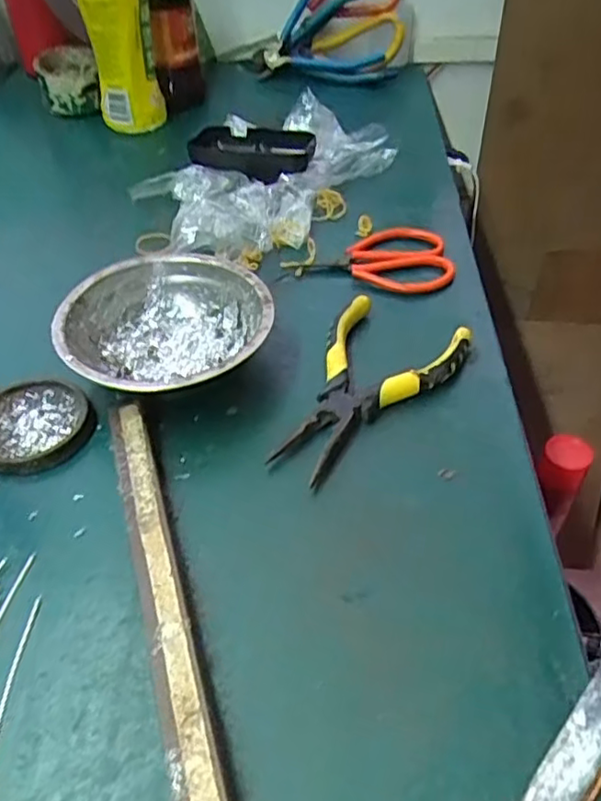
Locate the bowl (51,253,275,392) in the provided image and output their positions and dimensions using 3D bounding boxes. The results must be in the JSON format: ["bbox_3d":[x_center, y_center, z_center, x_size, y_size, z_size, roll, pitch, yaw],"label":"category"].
[{"bbox_3d":[-0.081,-0.039,0.397,0.123,0.042,0.117,0,45,0],"label":"bowl"}]

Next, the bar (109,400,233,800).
[{"bbox_3d":[-0.066,0.082,0.297,0.021,0.018,0.213,-13,47,-14],"label":"bar"}]

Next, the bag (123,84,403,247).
[{"bbox_3d":[-0.024,-0.190,0.533,0.200,0.045,0.142,-24,50,-23],"label":"bag"}]

